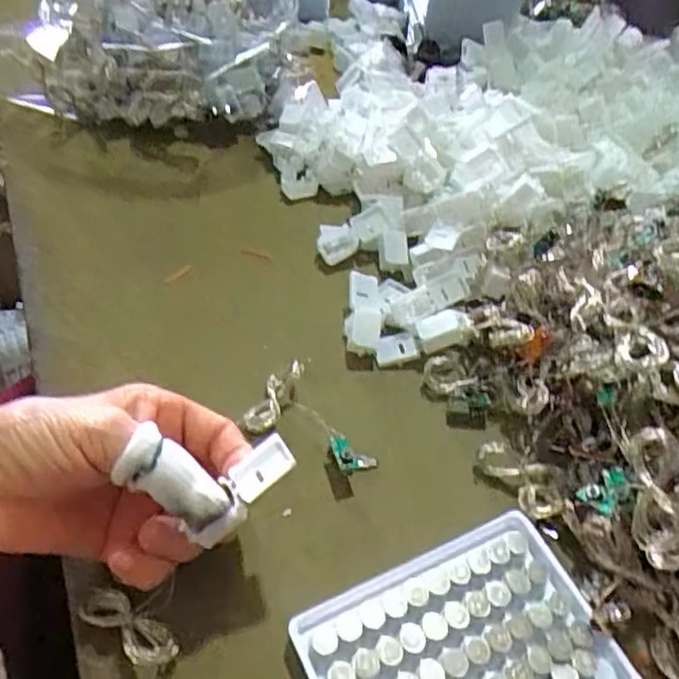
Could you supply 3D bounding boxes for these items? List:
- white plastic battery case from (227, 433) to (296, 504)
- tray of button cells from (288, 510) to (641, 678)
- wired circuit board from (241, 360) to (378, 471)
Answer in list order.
[{"bbox_3d":[-0.034,0.055,0.283,0.028,0.004,0.022,-38,48,0],"label":"white plastic battery case"},{"bbox_3d":[0.055,0.142,0.286,0.128,0.015,0.094,-18,54,-21],"label":"tray of button cells"},{"bbox_3d":[-0.020,0.048,0.356,0.045,0.020,0.074,-28,58,-27],"label":"wired circuit board"}]

